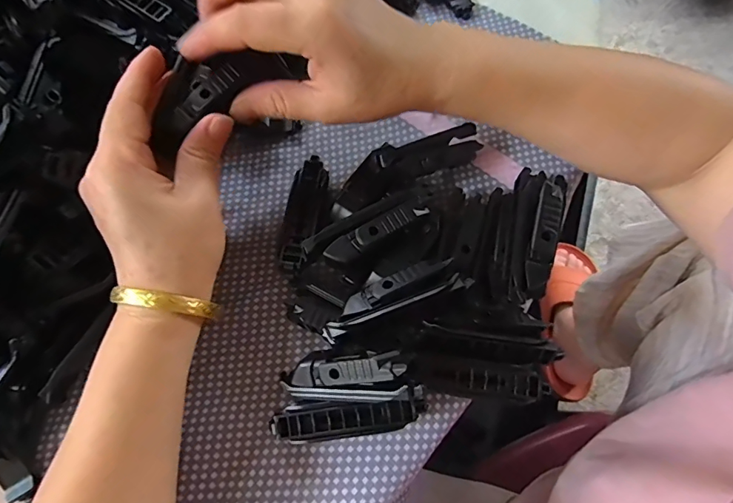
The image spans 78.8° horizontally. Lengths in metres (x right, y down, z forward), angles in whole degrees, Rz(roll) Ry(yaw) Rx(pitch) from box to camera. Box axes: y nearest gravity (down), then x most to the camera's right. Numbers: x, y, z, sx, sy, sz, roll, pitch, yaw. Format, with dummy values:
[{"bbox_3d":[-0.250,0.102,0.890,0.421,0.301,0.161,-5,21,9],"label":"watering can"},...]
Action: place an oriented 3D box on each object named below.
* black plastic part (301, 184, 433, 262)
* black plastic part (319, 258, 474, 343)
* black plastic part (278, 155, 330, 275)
[{"bbox_3d":[0.003,-0.012,0.251,0.076,0.018,0.021,-27,74,-7],"label":"black plastic part"},{"bbox_3d":[0.014,0.024,0.236,0.076,0.019,0.026,-17,72,-4],"label":"black plastic part"},{"bbox_3d":[-0.038,-0.023,0.271,0.021,0.016,0.079,8,72,2],"label":"black plastic part"}]

